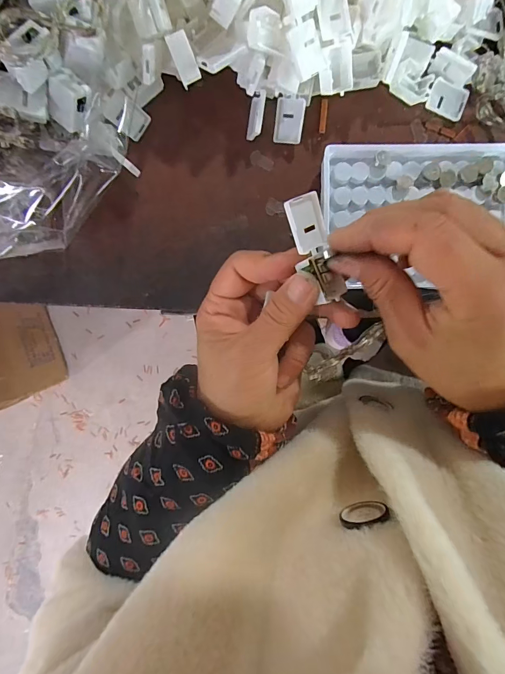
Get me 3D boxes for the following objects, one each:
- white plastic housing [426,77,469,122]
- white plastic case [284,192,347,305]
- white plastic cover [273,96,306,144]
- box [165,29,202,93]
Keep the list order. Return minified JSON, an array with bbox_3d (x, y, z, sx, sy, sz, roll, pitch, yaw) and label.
[{"bbox_3d":[0.136,-0.165,0.251,0.027,0.007,0.019,20,98,-2],"label":"white plastic housing"},{"bbox_3d":[0.032,-0.045,0.188,0.022,0.010,0.054,-28,105,-27],"label":"white plastic case"},{"bbox_3d":[0.025,-0.150,0.251,0.019,0.014,0.027,7,99,-1],"label":"white plastic cover"},{"bbox_3d":[-0.041,-0.165,0.216,0.012,0.004,0.026,-20,127,4],"label":"box"}]

